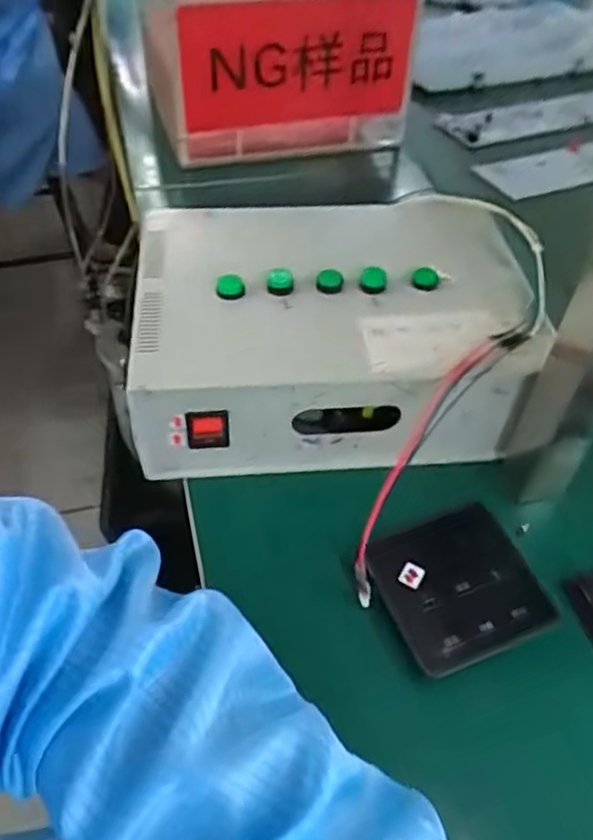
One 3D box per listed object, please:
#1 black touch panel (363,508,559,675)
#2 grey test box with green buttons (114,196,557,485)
[{"bbox_3d":[0.086,0.088,0.357,0.076,0.016,0.080,-17,50,-20],"label":"black touch panel"},{"bbox_3d":[0.019,-0.058,0.443,0.243,0.081,0.212,-1,46,-6],"label":"grey test box with green buttons"}]

